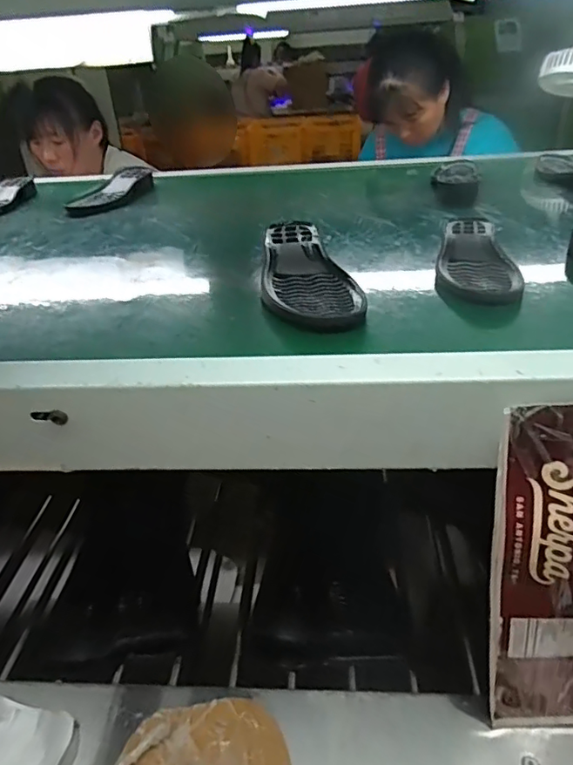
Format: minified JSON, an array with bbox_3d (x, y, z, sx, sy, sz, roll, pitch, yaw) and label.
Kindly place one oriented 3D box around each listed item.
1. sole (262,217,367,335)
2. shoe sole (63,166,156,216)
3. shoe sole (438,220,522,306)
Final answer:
[{"bbox_3d":[0.017,-0.117,0.569,0.087,0.027,0.250,-6,32,-4],"label":"sole"},{"bbox_3d":[-0.302,-0.340,0.964,0.069,0.033,0.188,8,33,18],"label":"shoe sole"},{"bbox_3d":[0.196,-0.132,0.574,0.073,0.030,0.188,3,32,11],"label":"shoe sole"}]

